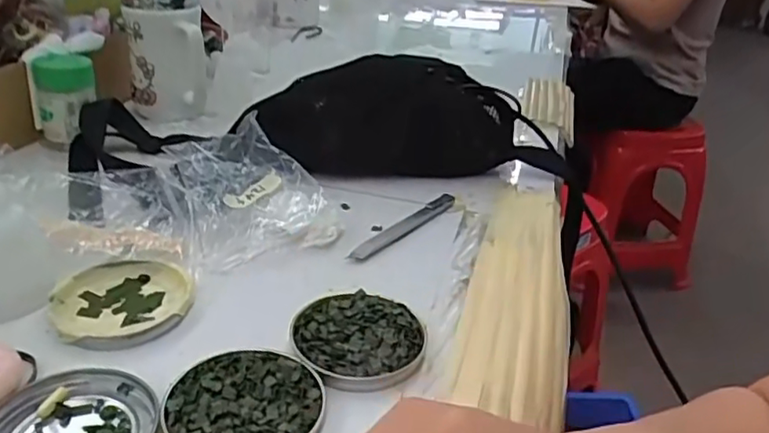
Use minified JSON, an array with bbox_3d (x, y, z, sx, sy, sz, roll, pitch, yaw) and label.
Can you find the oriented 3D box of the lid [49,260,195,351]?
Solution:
[{"bbox_3d":[-0.161,0.053,0.390,0.079,0.014,0.077,3,29,-2],"label":"lid"}]

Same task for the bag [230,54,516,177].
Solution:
[{"bbox_3d":[0.002,-0.090,0.609,0.242,0.120,0.050,4,29,1],"label":"bag"}]

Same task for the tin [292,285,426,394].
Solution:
[{"bbox_3d":[-0.015,0.070,0.371,0.077,0.010,0.076,3,29,-2],"label":"tin"}]

